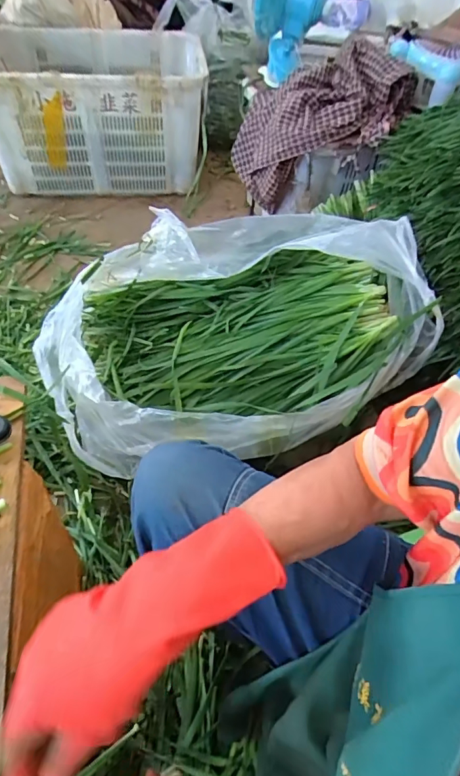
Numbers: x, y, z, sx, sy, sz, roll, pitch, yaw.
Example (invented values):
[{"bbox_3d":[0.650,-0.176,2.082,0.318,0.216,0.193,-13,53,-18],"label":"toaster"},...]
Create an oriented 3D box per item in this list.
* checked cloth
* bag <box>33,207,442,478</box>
[{"bbox_3d":[0.212,-0.630,1.099,0.393,0.304,0.294,6,50,0],"label":"checked cloth"},{"bbox_3d":[0.002,-0.081,0.763,0.589,0.220,0.414,-27,70,3],"label":"bag"}]

